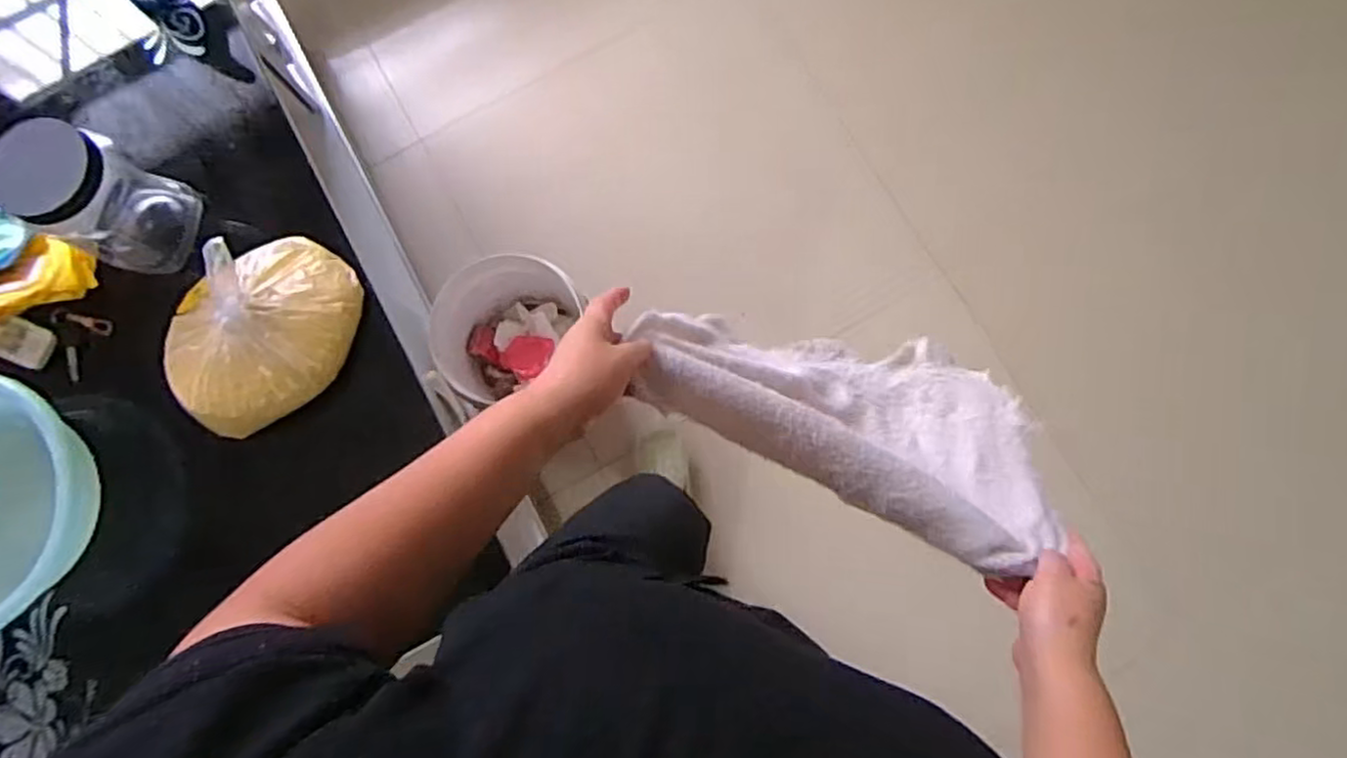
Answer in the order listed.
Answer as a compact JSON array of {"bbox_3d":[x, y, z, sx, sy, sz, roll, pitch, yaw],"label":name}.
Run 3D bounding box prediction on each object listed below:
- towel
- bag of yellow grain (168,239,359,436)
[{"bbox_3d":[0.155,0.017,0.645,0.373,0.233,0.086,24,113,-4],"label":"towel"},{"bbox_3d":[-0.548,-0.067,0.915,0.276,0.110,0.220,-44,82,-6],"label":"bag of yellow grain"}]

